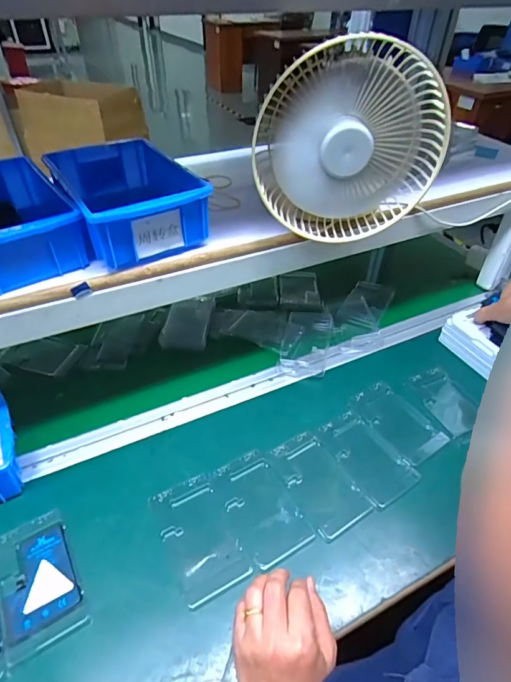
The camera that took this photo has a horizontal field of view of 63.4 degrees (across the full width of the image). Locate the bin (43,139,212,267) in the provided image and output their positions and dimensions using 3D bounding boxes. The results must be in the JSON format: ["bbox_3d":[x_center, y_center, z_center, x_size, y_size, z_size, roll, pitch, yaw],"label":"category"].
[{"bbox_3d":[-0.151,-0.166,0.494,0.126,0.074,0.197,-22,47,-24],"label":"bin"}]

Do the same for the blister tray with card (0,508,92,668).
[{"bbox_3d":[-0.225,0.242,0.425,0.074,0.009,0.132,-22,47,-23],"label":"blister tray with card"}]

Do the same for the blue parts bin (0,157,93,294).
[{"bbox_3d":[-0.277,-0.127,0.451,0.131,0.066,0.195,-26,48,-26],"label":"blue parts bin"}]

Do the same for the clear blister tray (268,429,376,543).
[{"bbox_3d":[0.075,0.173,0.513,0.076,0.013,0.126,-25,48,-26],"label":"clear blister tray"}]

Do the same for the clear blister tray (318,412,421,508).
[{"bbox_3d":[0.144,0.149,0.541,0.078,0.012,0.122,-24,48,-25],"label":"clear blister tray"}]

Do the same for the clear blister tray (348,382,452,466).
[{"bbox_3d":[0.195,0.113,0.579,0.080,0.013,0.122,-25,48,-25],"label":"clear blister tray"}]

